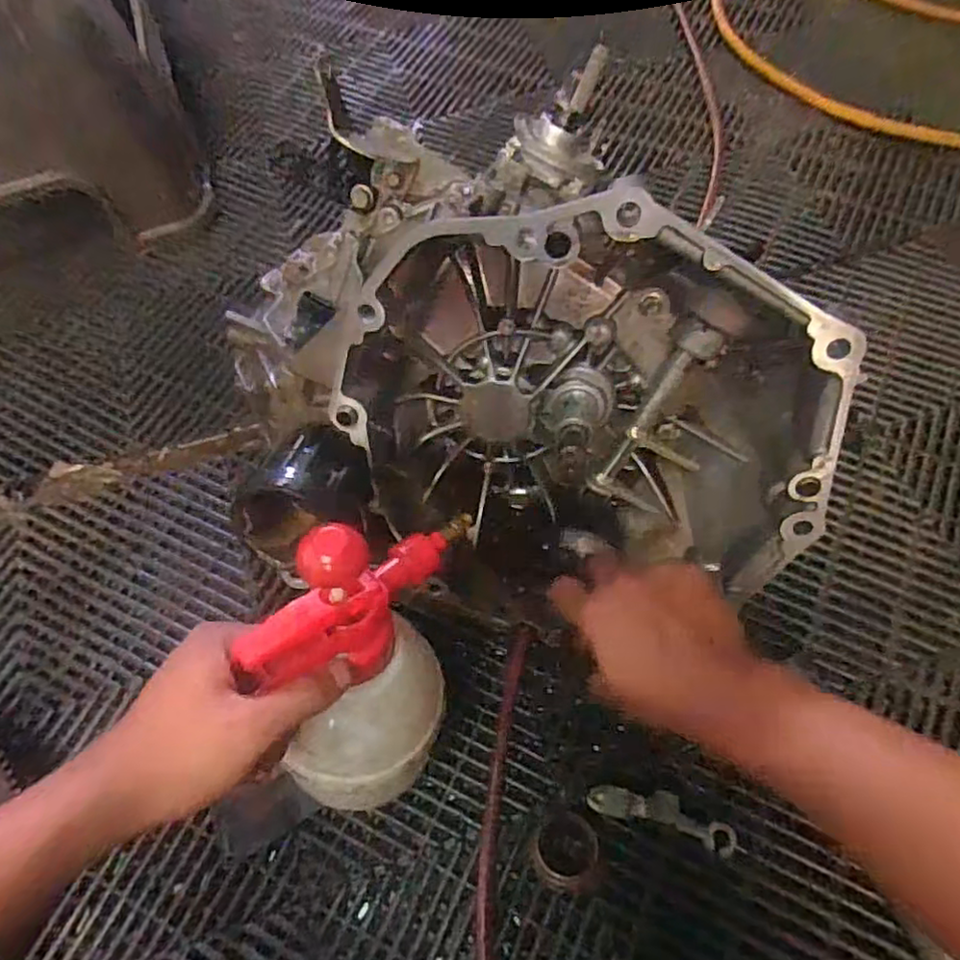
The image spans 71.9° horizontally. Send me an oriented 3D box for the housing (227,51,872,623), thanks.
[{"bbox_3d":[0.022,-0.059,0.462,0.311,0.297,0.340,-25,66,-9],"label":"housing"}]

